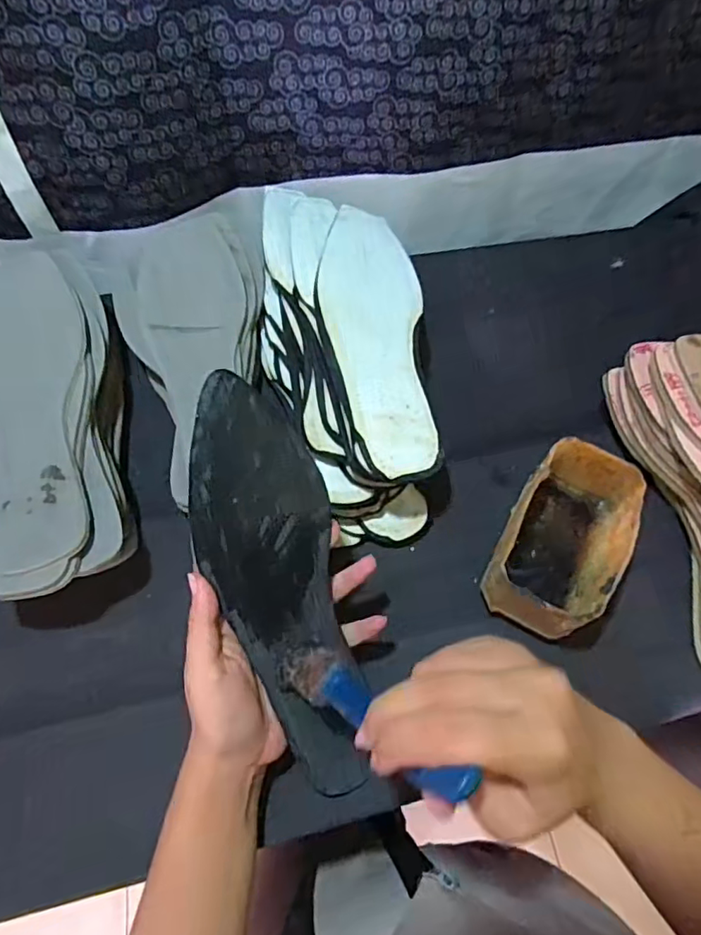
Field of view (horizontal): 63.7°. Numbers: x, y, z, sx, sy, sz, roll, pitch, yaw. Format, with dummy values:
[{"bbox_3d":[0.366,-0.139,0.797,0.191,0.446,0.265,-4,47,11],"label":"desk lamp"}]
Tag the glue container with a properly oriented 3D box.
[{"bbox_3d":[0.147,0.052,0.401,0.077,0.066,0.129,28,63,11],"label":"glue container"}]

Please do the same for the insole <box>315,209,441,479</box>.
[{"bbox_3d":[0.018,-0.116,0.448,0.080,0.007,0.275,3,59,-11],"label":"insole"}]

